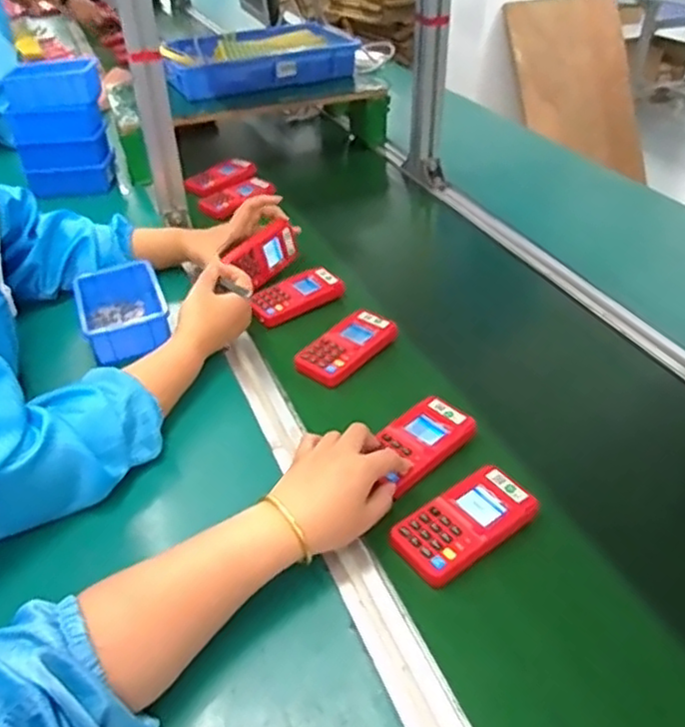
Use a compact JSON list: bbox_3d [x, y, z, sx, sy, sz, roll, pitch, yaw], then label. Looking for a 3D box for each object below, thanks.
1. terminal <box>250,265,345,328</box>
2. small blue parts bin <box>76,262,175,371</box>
[{"bbox_3d":[-0.062,-0.090,0.886,0.128,0.025,0.060,-23,48,-31],"label":"terminal"},{"bbox_3d":[-0.270,-0.061,0.833,0.094,0.048,0.153,-11,43,-19],"label":"small blue parts bin"}]

